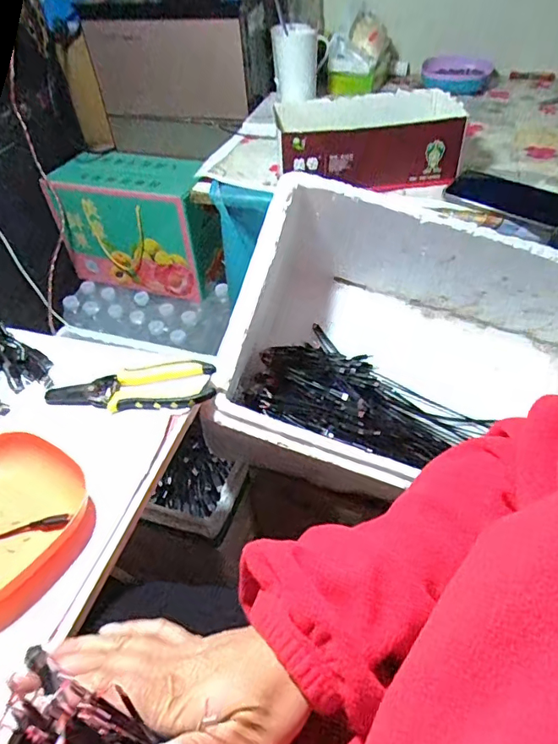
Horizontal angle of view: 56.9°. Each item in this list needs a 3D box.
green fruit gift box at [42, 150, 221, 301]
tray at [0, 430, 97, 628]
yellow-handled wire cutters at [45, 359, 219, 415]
[{"bbox_3d":[-0.281,-0.311,1.090,0.337,0.236,0.150,13,48,17],"label":"green fruit gift box"},{"bbox_3d":[-0.230,0.122,0.415,0.140,0.039,0.147,22,51,24],"label":"tray"},{"bbox_3d":[-0.150,0.014,0.520,0.167,0.013,0.060,-2,45,3],"label":"yellow-handled wire cutters"}]

